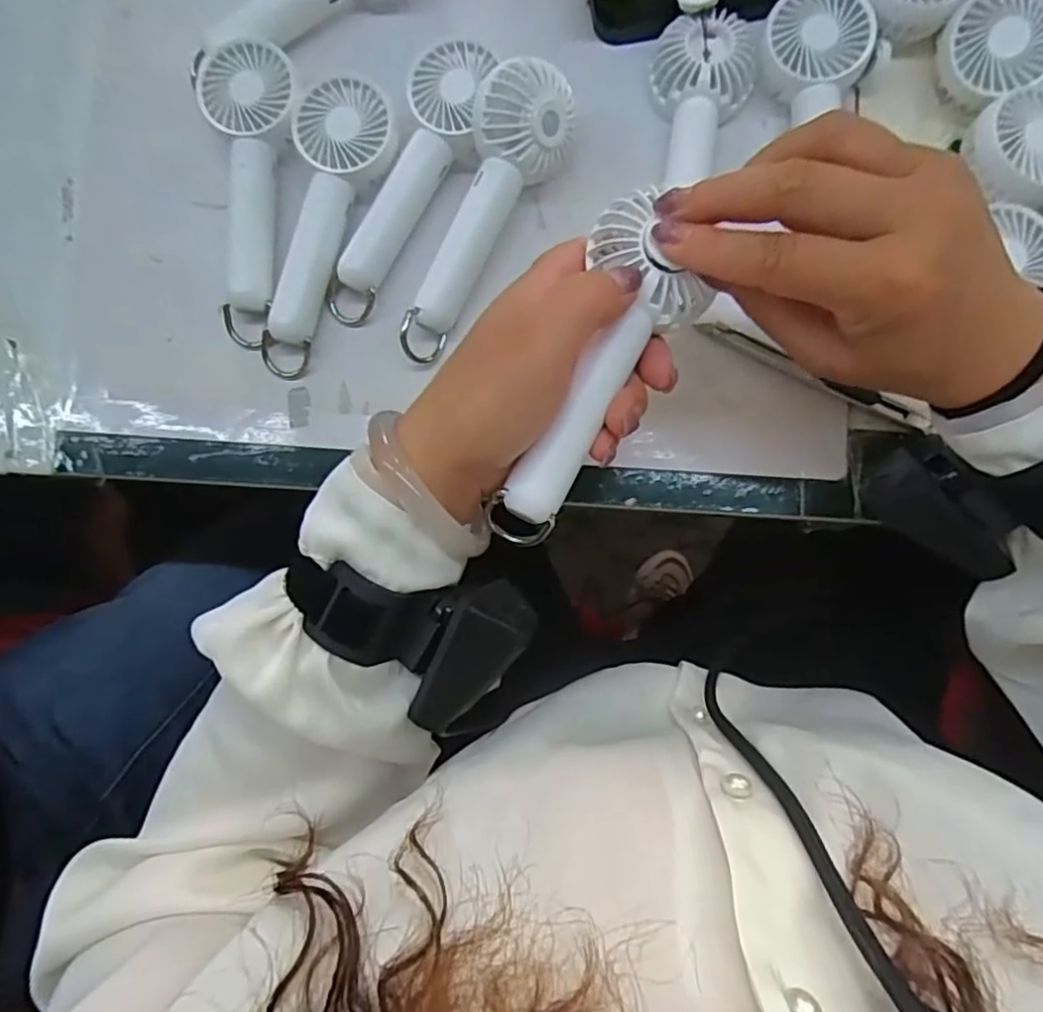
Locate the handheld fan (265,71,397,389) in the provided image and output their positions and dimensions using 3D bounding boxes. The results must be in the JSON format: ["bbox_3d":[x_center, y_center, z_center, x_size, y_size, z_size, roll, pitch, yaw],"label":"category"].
[{"bbox_3d":[-0.107,-0.155,0.367,0.056,0.032,0.162,10,85,5],"label":"handheld fan"}]

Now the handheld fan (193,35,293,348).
[{"bbox_3d":[-0.150,-0.178,0.371,0.055,0.032,0.171,-4,84,3],"label":"handheld fan"}]

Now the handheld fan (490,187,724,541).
[{"bbox_3d":[0.030,-0.050,0.267,0.054,0.025,0.147,25,93,6],"label":"handheld fan"}]

